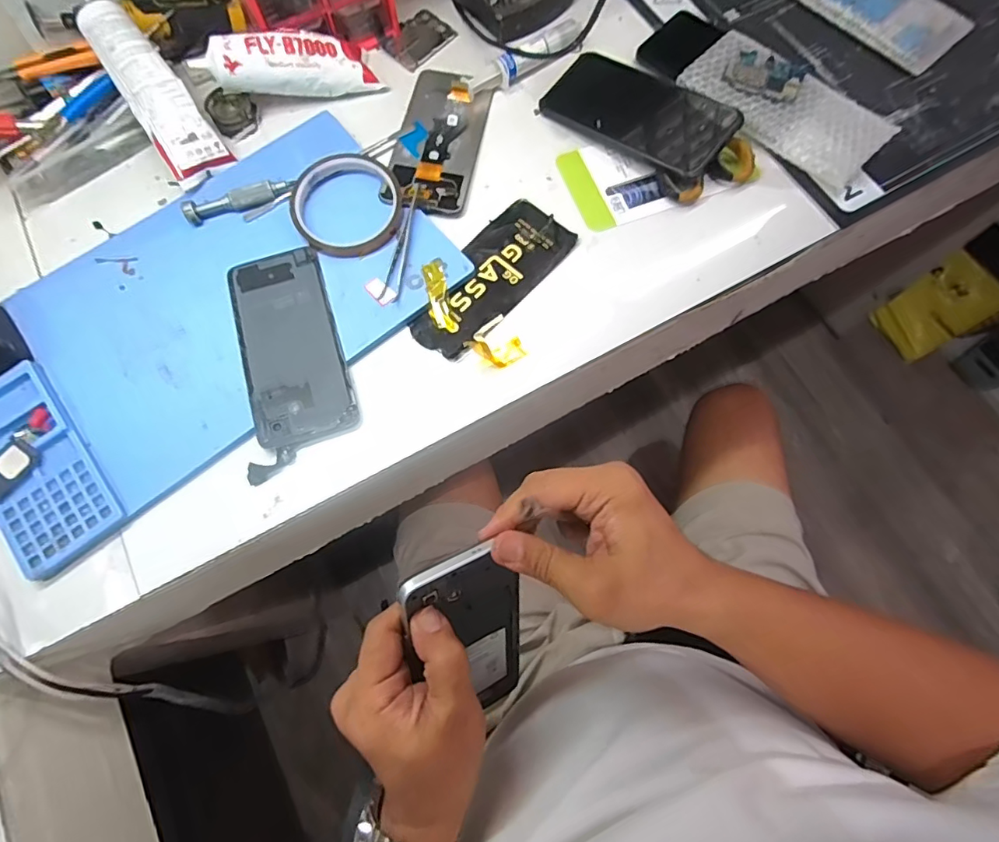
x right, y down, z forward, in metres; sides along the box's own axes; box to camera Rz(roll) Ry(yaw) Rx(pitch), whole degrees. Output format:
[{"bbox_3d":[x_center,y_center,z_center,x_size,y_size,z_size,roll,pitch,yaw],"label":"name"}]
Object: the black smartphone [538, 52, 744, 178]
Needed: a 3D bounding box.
[{"bbox_3d":[0.125,-0.276,0.453,0.162,0.015,0.088,38,75,18],"label":"black smartphone"}]

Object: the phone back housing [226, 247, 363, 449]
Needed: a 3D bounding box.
[{"bbox_3d":[-0.161,-0.060,0.396,0.074,0.009,0.163,-18,73,-5],"label":"phone back housing"}]

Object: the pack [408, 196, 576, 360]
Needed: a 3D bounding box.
[{"bbox_3d":[-0.006,-0.118,0.415,0.068,0.009,0.154,37,77,11],"label":"pack"}]

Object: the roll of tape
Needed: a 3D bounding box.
[{"bbox_3d":[-0.126,-0.179,0.422,0.089,0.011,0.090,0,73,1],"label":"roll of tape"}]

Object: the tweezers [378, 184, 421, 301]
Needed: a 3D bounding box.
[{"bbox_3d":[-0.076,-0.146,0.413,0.014,0.007,0.104,12,73,4],"label":"tweezers"}]

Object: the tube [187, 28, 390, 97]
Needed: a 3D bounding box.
[{"bbox_3d":[-0.182,-0.318,0.451,0.148,0.032,0.043,-12,74,-23],"label":"tube"}]

